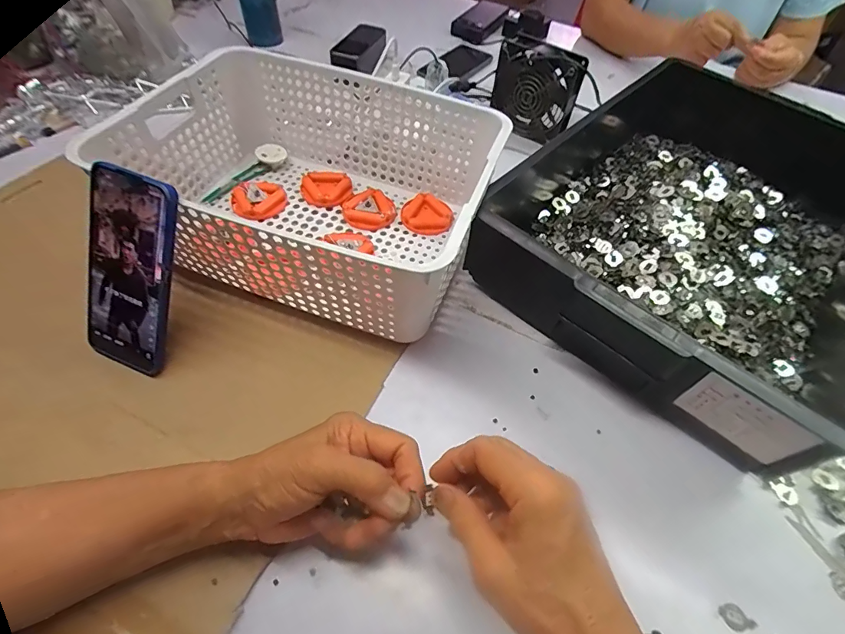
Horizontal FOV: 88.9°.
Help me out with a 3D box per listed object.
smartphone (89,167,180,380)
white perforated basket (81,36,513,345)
[{"bbox_3d":[-0.242,-0.036,0.354,0.074,0.164,0.008,22,20,7],"label":"smartphone"},{"bbox_3d":[-0.107,-0.135,0.462,0.353,0.136,0.267,21,55,11],"label":"white perforated basket"}]

